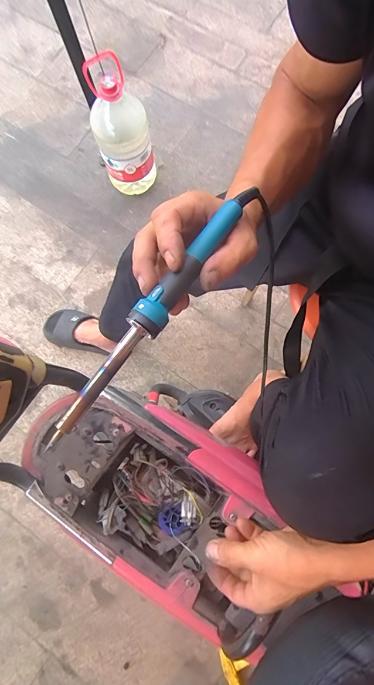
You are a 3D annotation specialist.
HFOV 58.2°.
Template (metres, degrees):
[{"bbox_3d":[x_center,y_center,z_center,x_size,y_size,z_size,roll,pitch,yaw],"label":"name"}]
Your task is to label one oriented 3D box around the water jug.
[{"bbox_3d":[-0.177,-0.576,0.941,0.140,0.360,0.140,-1,80,3],"label":"water jug"}]

